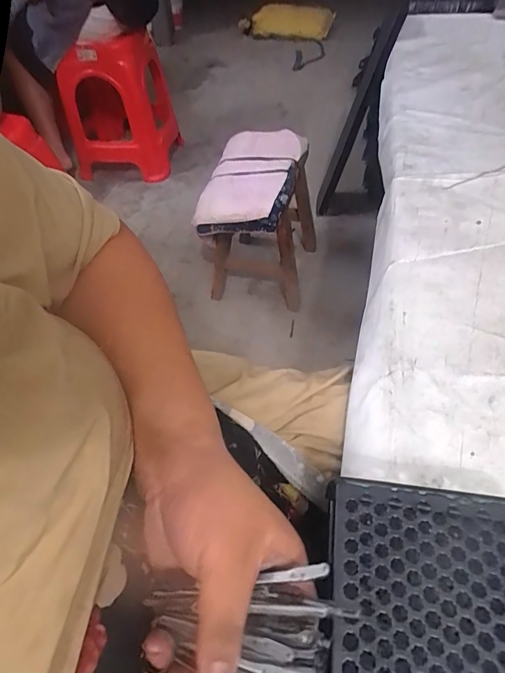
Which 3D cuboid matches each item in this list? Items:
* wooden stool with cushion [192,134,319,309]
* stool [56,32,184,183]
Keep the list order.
[{"bbox_3d":[0.028,-0.292,1.135,0.244,0.379,0.340,11,52,13],"label":"wooden stool with cushion"},{"bbox_3d":[-0.498,-0.875,1.558,0.363,0.445,0.363,5,51,8],"label":"stool"}]

